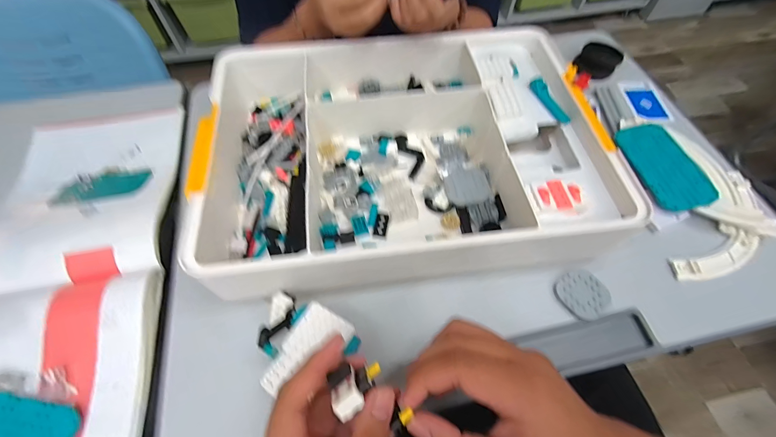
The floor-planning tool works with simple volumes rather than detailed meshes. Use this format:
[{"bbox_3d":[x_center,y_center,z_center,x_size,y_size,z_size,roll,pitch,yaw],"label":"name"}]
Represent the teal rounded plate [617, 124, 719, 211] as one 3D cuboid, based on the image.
[{"bbox_3d":[0.339,-0.067,0.421,0.078,0.009,0.123,-12,62,-7],"label":"teal rounded plate"}]

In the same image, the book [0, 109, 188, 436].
[{"bbox_3d":[-0.327,0.089,0.340,0.191,0.034,0.523,-9,62,-5],"label":"book"}]

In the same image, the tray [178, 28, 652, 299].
[{"bbox_3d":[0.016,-0.085,0.401,0.423,0.075,0.297,-7,60,-4],"label":"tray"}]

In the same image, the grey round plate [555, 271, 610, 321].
[{"bbox_3d":[0.201,0.077,0.355,0.046,0.005,0.048,0,60,0],"label":"grey round plate"}]

